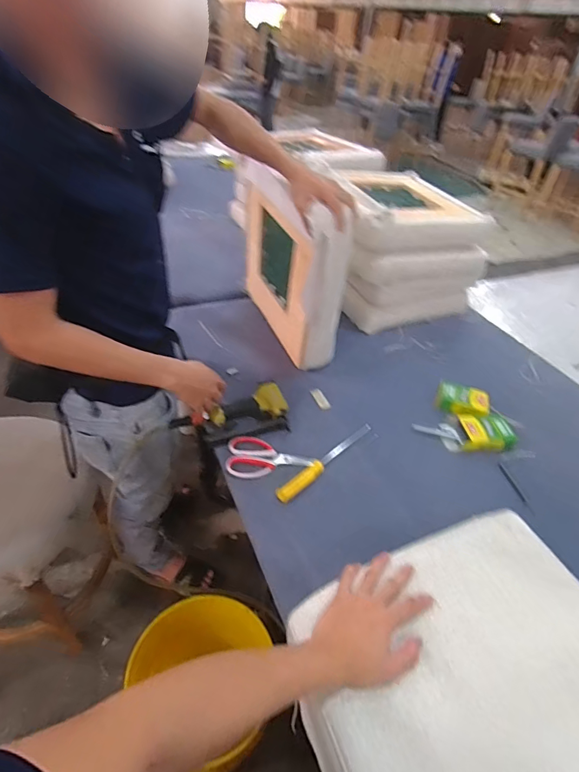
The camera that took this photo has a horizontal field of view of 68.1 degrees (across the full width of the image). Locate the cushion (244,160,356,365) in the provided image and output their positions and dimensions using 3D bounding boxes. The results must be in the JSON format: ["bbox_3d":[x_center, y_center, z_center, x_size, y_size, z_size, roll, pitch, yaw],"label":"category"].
[{"bbox_3d":[-0.003,-0.318,1.142,0.093,0.410,0.476,-13,44,-22],"label":"cushion"}]

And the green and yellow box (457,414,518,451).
[{"bbox_3d":[0.454,0.106,0.982,0.122,0.032,0.094,5,40,-2],"label":"green and yellow box"}]

